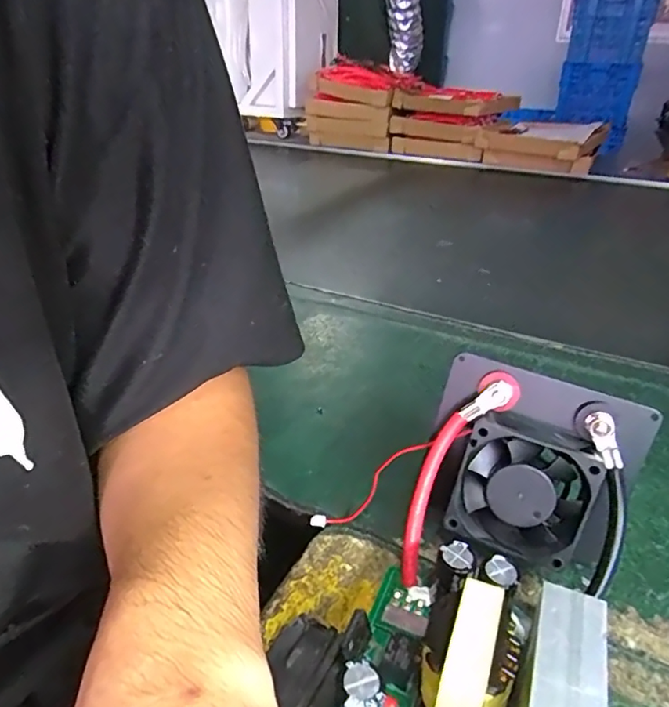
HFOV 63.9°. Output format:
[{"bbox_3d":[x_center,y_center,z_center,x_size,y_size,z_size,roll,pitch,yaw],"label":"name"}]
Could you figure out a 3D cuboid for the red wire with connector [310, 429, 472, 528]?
[{"bbox_3d":[0.028,0.068,0.293,0.016,0.108,0.009,39,24,-19],"label":"red wire with connector"}]

